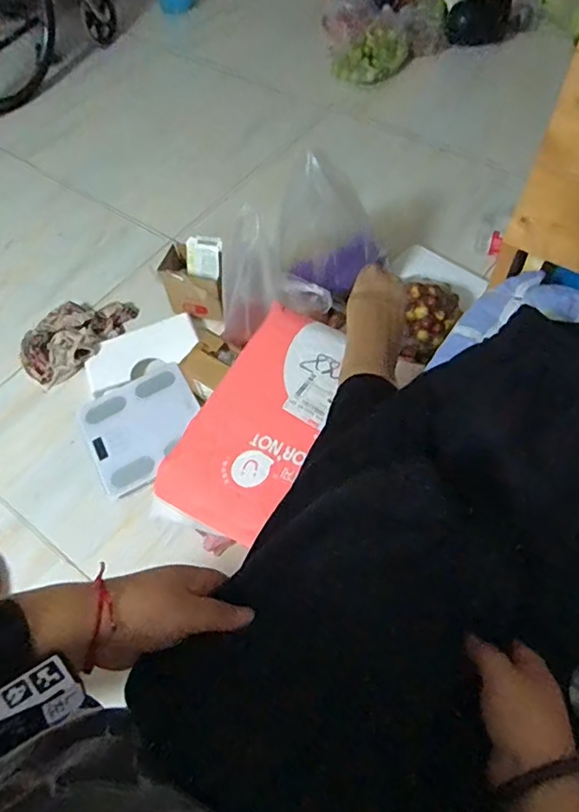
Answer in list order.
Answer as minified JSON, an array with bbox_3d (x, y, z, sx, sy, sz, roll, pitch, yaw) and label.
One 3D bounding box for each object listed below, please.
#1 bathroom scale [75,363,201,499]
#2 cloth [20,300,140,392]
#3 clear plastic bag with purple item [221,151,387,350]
[{"bbox_3d":[-0.334,0.036,1.202,0.262,0.036,0.272,-27,60,-11],"label":"bathroom scale"},{"bbox_3d":[-0.525,-0.187,1.336,0.175,0.062,0.305,34,67,22],"label":"cloth"},{"bbox_3d":[0.015,-0.304,1.134,0.200,0.225,0.363,32,66,22],"label":"clear plastic bag with purple item"}]

